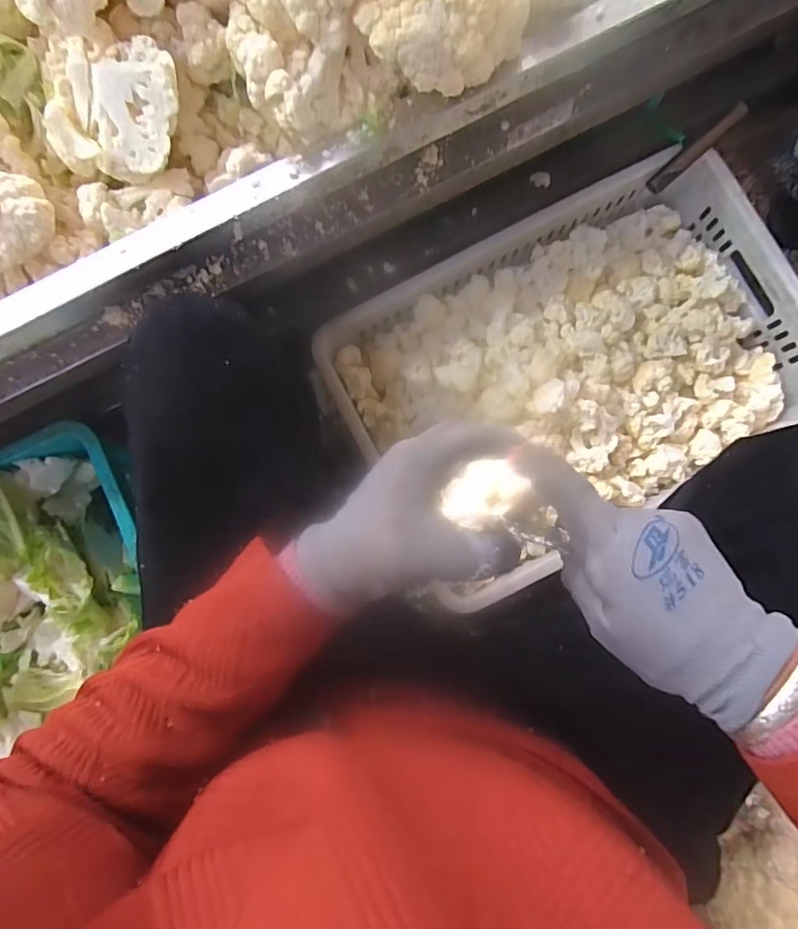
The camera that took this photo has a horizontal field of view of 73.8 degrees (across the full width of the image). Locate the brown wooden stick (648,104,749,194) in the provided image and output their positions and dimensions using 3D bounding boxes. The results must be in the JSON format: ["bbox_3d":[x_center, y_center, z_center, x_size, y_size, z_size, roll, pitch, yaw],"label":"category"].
[{"bbox_3d":[0.331,-0.349,0.590,0.114,0.011,0.018,-40,83,21],"label":"brown wooden stick"}]

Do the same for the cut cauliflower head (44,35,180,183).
[{"bbox_3d":[-0.221,-0.275,0.410,0.110,0.047,0.093,-2,83,2],"label":"cut cauliflower head"}]

